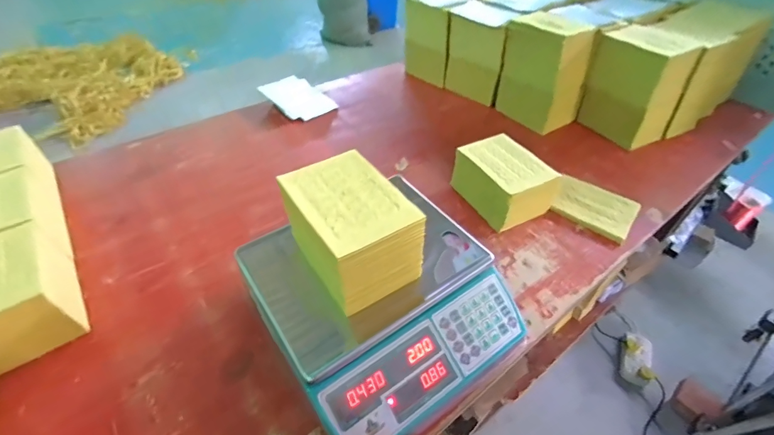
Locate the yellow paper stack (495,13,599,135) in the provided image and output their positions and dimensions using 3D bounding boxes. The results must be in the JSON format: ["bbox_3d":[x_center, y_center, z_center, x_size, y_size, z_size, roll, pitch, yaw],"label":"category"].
[{"bbox_3d":[0.402,-0.372,0.944,0.122,0.242,0.192,-27,53,-25],"label":"yellow paper stack"}]

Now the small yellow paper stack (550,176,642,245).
[{"bbox_3d":[0.413,-0.022,0.740,0.149,0.021,0.121,31,53,25],"label":"small yellow paper stack"}]

